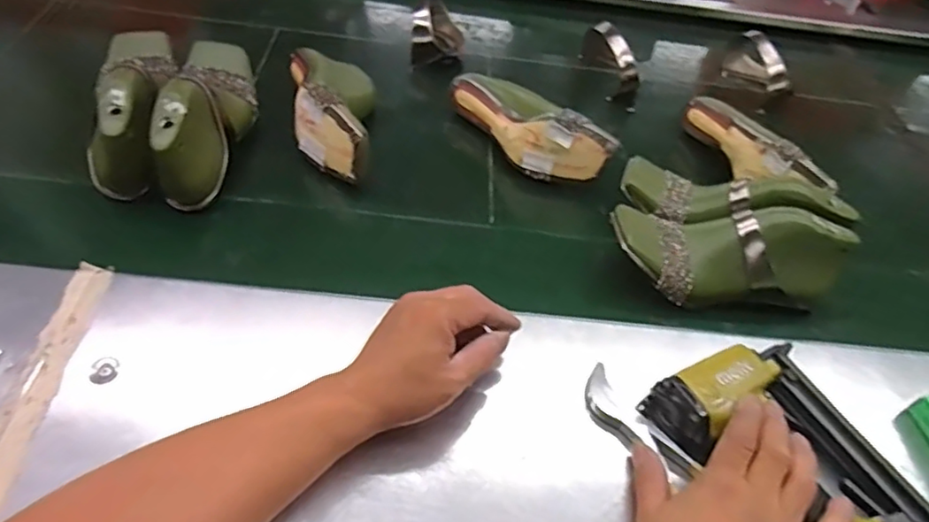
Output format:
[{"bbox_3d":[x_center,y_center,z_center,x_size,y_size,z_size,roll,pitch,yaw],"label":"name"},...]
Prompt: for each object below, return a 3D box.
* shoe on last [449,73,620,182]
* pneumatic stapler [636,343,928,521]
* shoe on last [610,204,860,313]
[{"bbox_3d":[0.073,-0.164,0.743,0.074,0.078,0.215,-28,57,-28],"label":"shoe on last"},{"bbox_3d":[0.267,0.147,0.465,0.150,0.055,0.224,-32,59,-30],"label":"pneumatic stapler"},{"bbox_3d":[0.262,-0.007,0.614,0.228,0.079,0.082,8,48,0],"label":"shoe on last"}]

